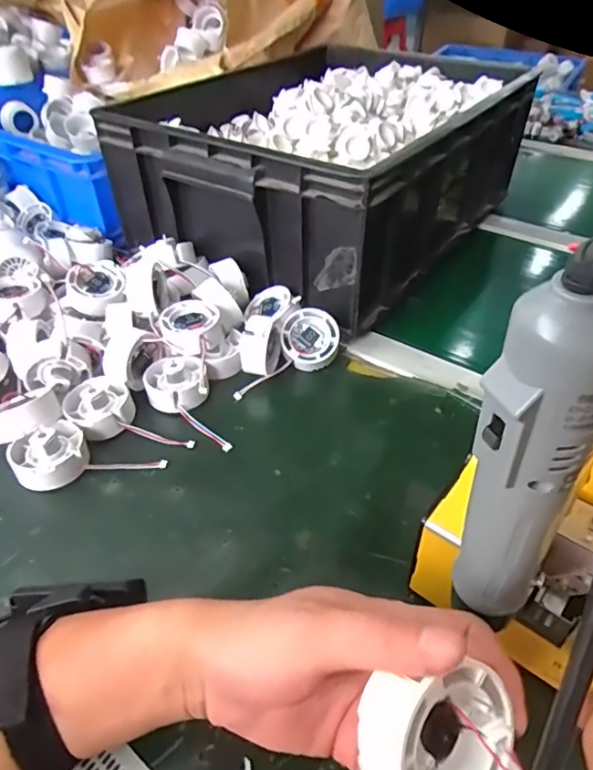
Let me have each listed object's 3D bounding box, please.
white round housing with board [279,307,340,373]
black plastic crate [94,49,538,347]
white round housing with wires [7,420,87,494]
[{"bbox_3d":[0.013,-0.043,0.506,0.054,0.018,0.056,0,83,-1],"label":"white round housing with board"},{"bbox_3d":[0.035,-0.293,0.678,0.376,0.150,0.448,26,49,27],"label":"black plastic crate"},{"bbox_3d":[-0.193,0.056,0.417,0.052,0.032,0.046,-29,49,-27],"label":"white round housing with wires"}]

